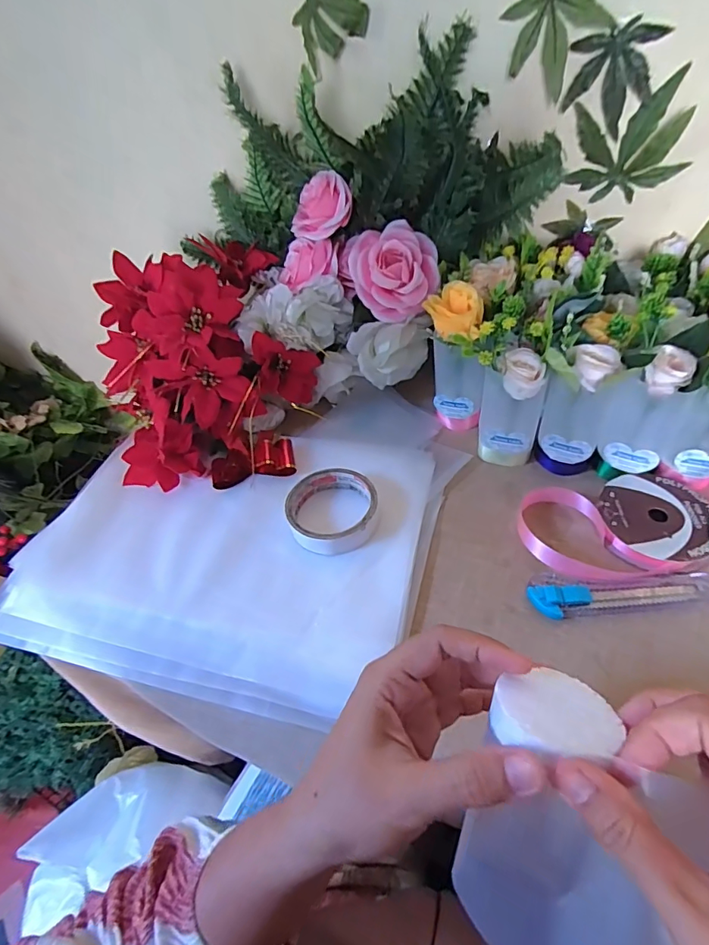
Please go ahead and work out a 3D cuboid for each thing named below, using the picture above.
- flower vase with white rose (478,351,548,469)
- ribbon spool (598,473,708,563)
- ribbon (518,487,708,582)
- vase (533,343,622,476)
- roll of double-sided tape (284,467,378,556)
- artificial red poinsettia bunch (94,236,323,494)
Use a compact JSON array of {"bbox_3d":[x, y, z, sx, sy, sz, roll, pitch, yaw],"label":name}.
[{"bbox_3d":[0.155,-0.060,0.462,0.057,0.114,0.044,5,47,11],"label":"flower vase with white rose"},{"bbox_3d":[0.263,0.039,0.414,0.083,0.033,0.095,15,53,16],"label":"ribbon spool"},{"bbox_3d":[0.210,0.065,0.403,0.142,0.030,0.068,27,55,27],"label":"ribbon"},{"bbox_3d":[0.207,-0.054,0.443,0.054,0.126,0.045,25,54,28],"label":"vase"},{"bbox_3d":[-0.021,0.034,0.444,0.085,0.020,0.086,-3,47,3],"label":"roll of double-sided tape"},{"bbox_3d":[-0.168,-0.143,0.538,0.228,0.165,0.297,-13,46,-6],"label":"artificial red poinsettia bunch"}]

